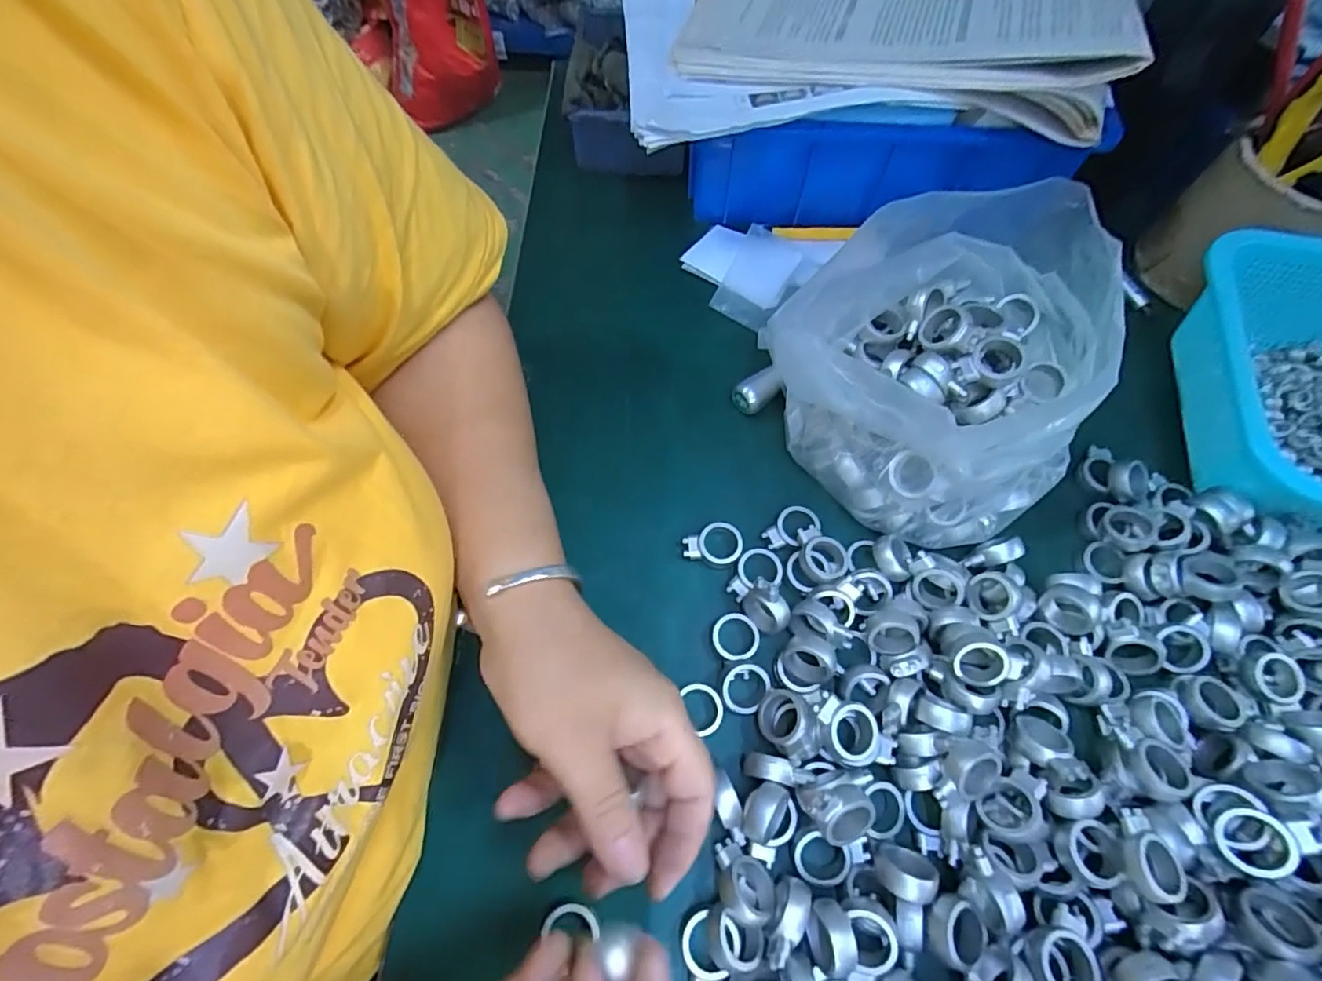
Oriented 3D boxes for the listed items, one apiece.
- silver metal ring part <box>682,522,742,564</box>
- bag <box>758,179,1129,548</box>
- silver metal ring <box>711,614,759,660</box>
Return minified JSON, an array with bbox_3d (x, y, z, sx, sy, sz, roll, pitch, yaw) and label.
[{"bbox_3d":[0.030,0.031,0.332,0.034,0.009,0.024,5,64,1],"label":"silver metal ring part"},{"bbox_3d":[0.152,-0.071,0.320,0.162,0.103,0.172,-2,63,1],"label":"bag"},{"bbox_3d":[0.041,0.080,0.309,0.025,0.008,0.025,0,64,-1],"label":"silver metal ring"}]

